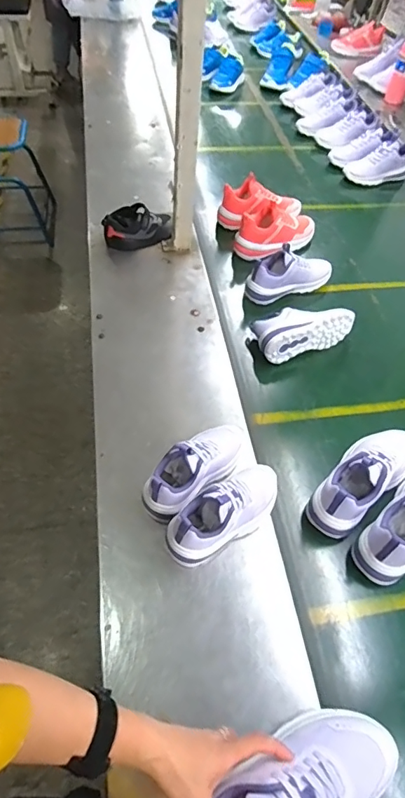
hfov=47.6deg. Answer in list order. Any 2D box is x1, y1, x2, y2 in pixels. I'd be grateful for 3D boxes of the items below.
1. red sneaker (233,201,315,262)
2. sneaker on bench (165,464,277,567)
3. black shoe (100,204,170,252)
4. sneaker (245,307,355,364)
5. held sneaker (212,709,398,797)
[{"bbox_3d":[0.194,-0.443,1.181,0.235,0.090,0.118,-32,63,-24],"label":"red sneaker"},{"bbox_3d":[0.039,0.166,0.680,0.199,0.100,0.077,-30,61,-23],"label":"sneaker on bench"},{"bbox_3d":[-0.152,-0.419,1.120,0.177,0.075,0.083,-25,61,-21],"label":"black shoe"},{"bbox_3d":[0.212,-0.156,0.980,0.219,0.081,0.098,-18,58,-17],"label":"sneaker"},{"bbox_3d":[0.099,0.412,0.486,0.268,0.111,0.089,-8,54,-31],"label":"held sneaker"}]

